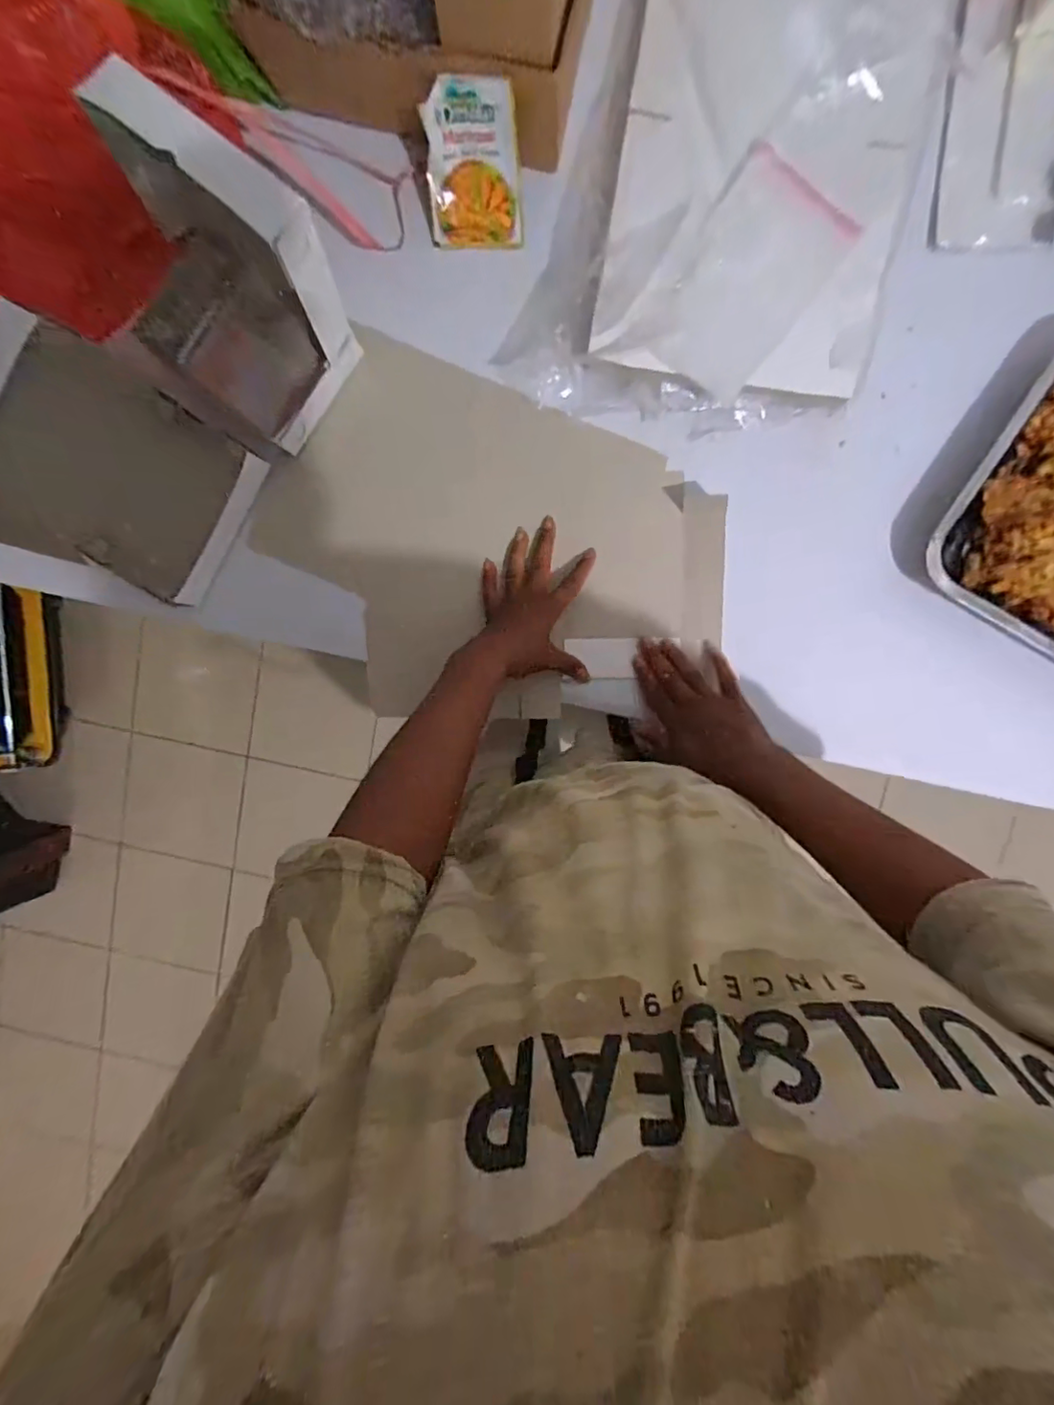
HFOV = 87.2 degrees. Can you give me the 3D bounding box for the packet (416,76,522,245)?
[{"bbox_3d":[-0.045,-0.453,0.472,0.080,0.108,0.014,0,59,-1],"label":"packet"}]

